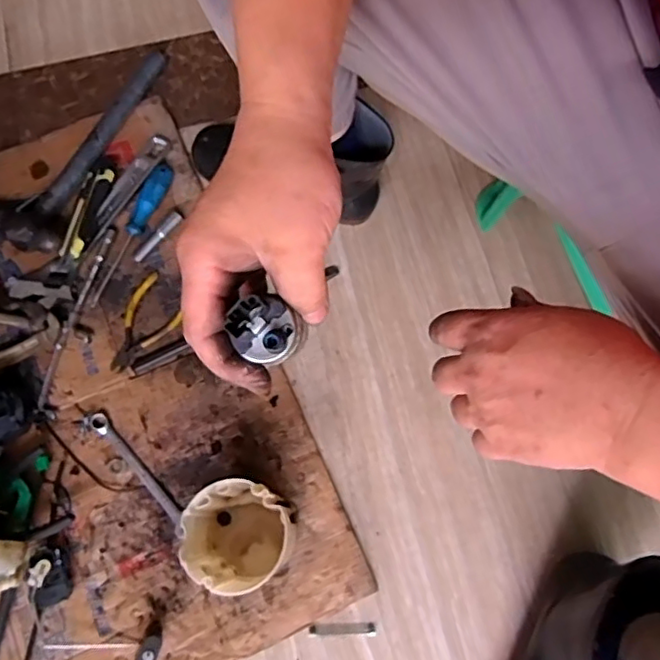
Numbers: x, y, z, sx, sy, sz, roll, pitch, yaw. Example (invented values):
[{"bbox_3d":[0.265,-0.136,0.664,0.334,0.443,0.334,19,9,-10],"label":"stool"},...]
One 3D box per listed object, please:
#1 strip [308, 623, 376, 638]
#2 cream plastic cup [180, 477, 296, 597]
[{"bbox_3d":[0.012,0.319,0.644,0.069,0.005,0.013,0,72,0],"label":"strip"},{"bbox_3d":[-0.091,0.206,0.617,0.099,0.121,0.092,0,73,0],"label":"cream plastic cup"}]

